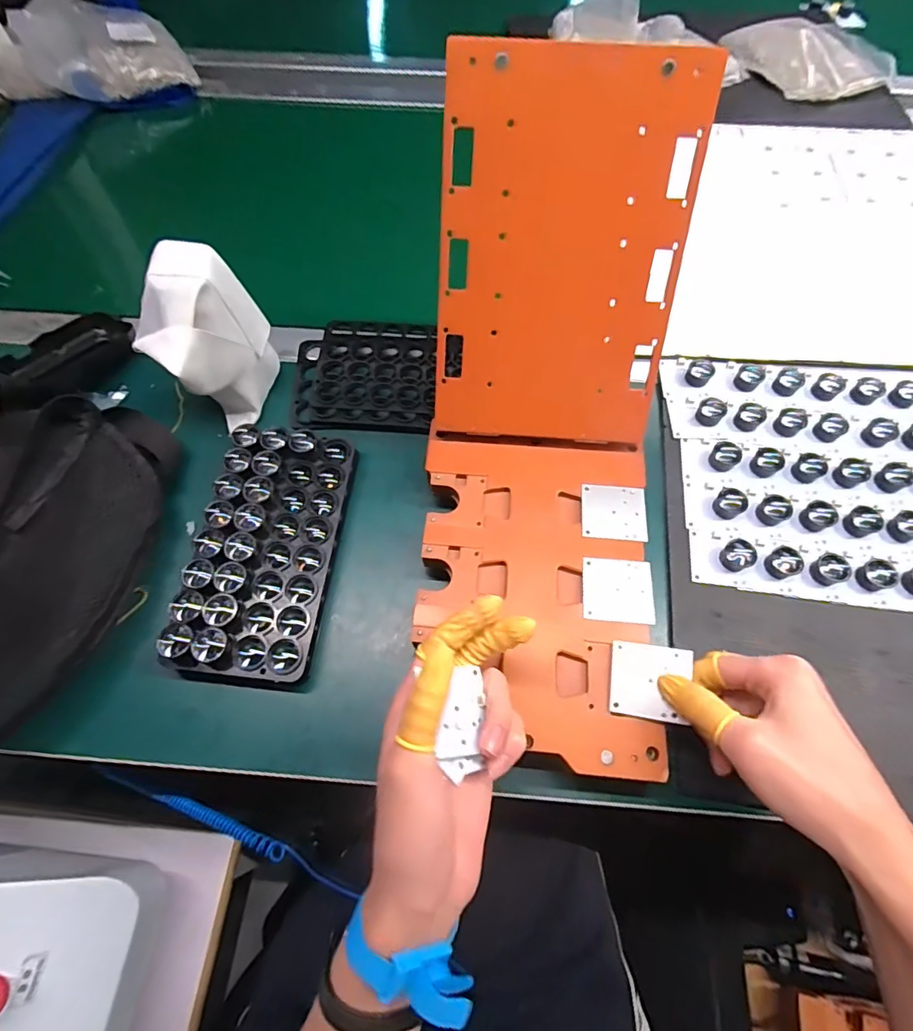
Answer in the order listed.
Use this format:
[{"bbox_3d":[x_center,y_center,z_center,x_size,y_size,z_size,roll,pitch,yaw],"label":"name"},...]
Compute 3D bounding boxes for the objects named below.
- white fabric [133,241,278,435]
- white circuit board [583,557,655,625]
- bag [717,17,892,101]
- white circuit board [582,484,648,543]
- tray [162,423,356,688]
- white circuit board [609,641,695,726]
[{"bbox_3d":[-0.200,-0.140,0.409,0.068,0.120,0.102,17,66,8],"label":"white fabric"},{"bbox_3d":[0.112,0.052,0.351,0.047,0.006,0.044,5,65,2],"label":"white circuit board"},{"bbox_3d":[0.470,-0.622,0.679,0.169,0.037,0.181,-21,67,-10],"label":"bag"},{"bbox_3d":[0.118,-0.002,0.376,0.046,0.004,0.045,5,63,3],"label":"white circuit board"},{"bbox_3d":[-0.141,0.022,0.378,0.098,0.030,0.194,7,65,3],"label":"tray"},{"bbox_3d":[0.122,0.105,0.317,0.046,0.004,0.045,5,70,17],"label":"white circuit board"}]

